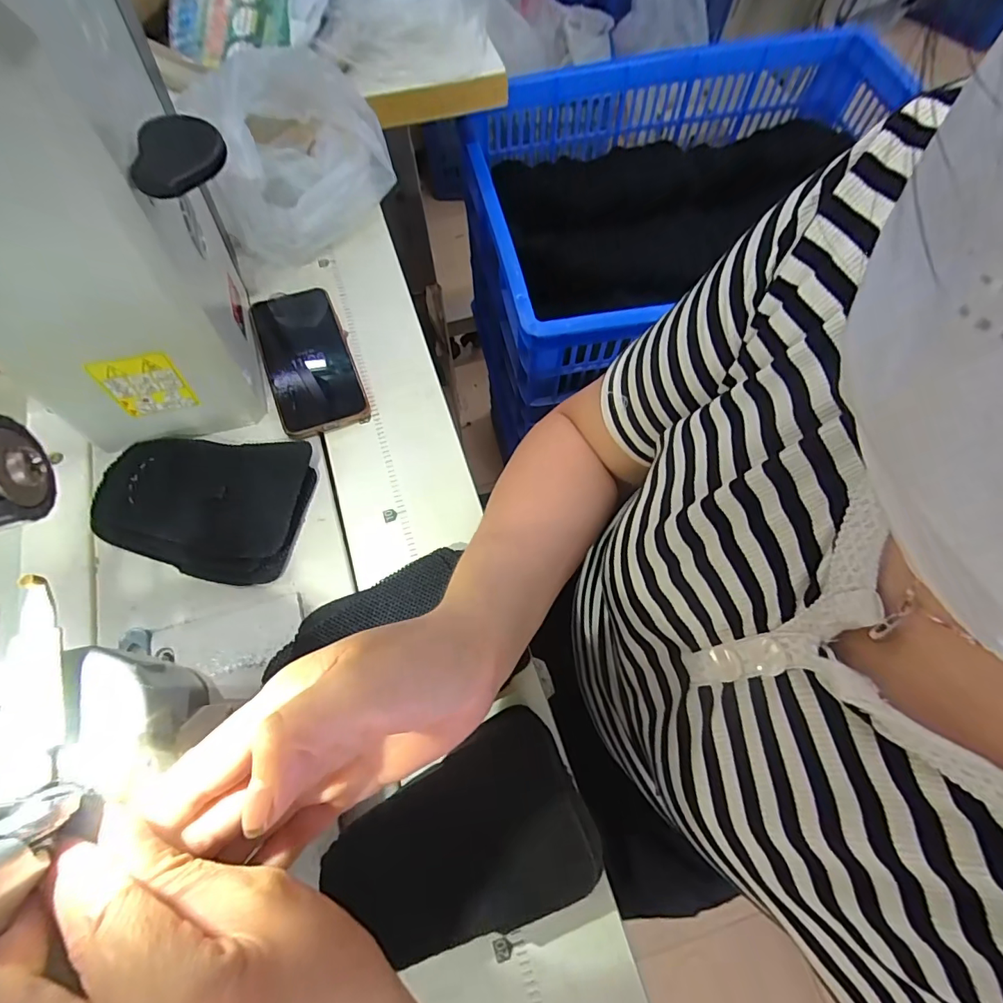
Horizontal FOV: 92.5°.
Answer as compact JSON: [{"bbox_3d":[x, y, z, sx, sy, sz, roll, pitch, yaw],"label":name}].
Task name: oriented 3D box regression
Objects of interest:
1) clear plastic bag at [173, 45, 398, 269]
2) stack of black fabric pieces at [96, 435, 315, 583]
[{"bbox_3d":[-0.207,-0.340,0.469,0.178,0.143,0.116,-42,73,-14],"label":"clear plastic bag"},{"bbox_3d":[-0.231,-0.007,0.378,0.150,0.027,0.119,13,69,6],"label":"stack of black fabric pieces"}]

